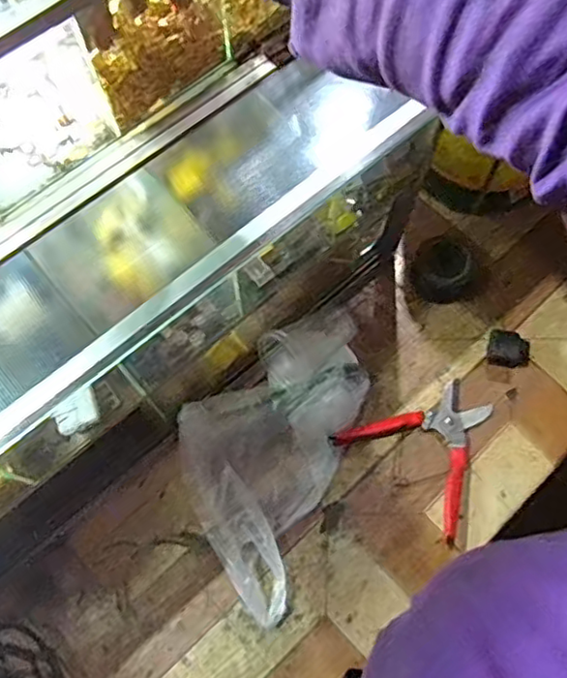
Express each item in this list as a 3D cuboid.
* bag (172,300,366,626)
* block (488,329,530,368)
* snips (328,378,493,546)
[{"bbox_3d":[-0.017,0.096,0.617,0.151,0.050,0.304,20,71,8],"label":"bag"},{"bbox_3d":[0.239,0.010,0.666,0.044,0.017,0.036,3,69,2],"label":"block"},{"bbox_3d":[0.148,0.100,0.629,0.144,0.021,0.135,40,75,14],"label":"snips"}]

